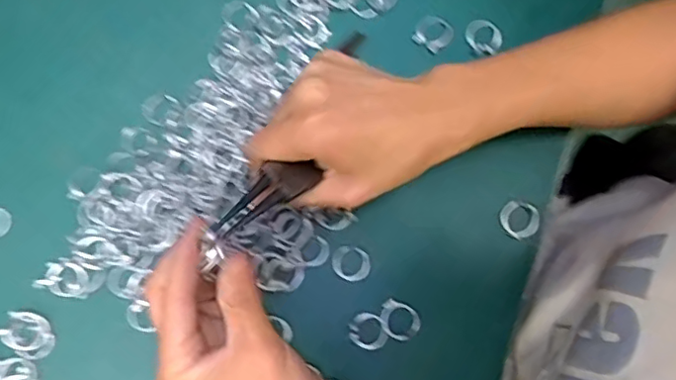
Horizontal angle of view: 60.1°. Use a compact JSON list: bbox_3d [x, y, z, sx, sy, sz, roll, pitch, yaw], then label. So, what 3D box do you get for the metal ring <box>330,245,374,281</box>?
[{"bbox_3d":[0.009,0.046,0.371,0.025,0.004,0.021,30,81,5],"label":"metal ring"}]

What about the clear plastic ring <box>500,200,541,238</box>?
[{"bbox_3d":[0.118,0.019,0.378,0.025,0.011,0.022,33,81,6],"label":"clear plastic ring"}]

